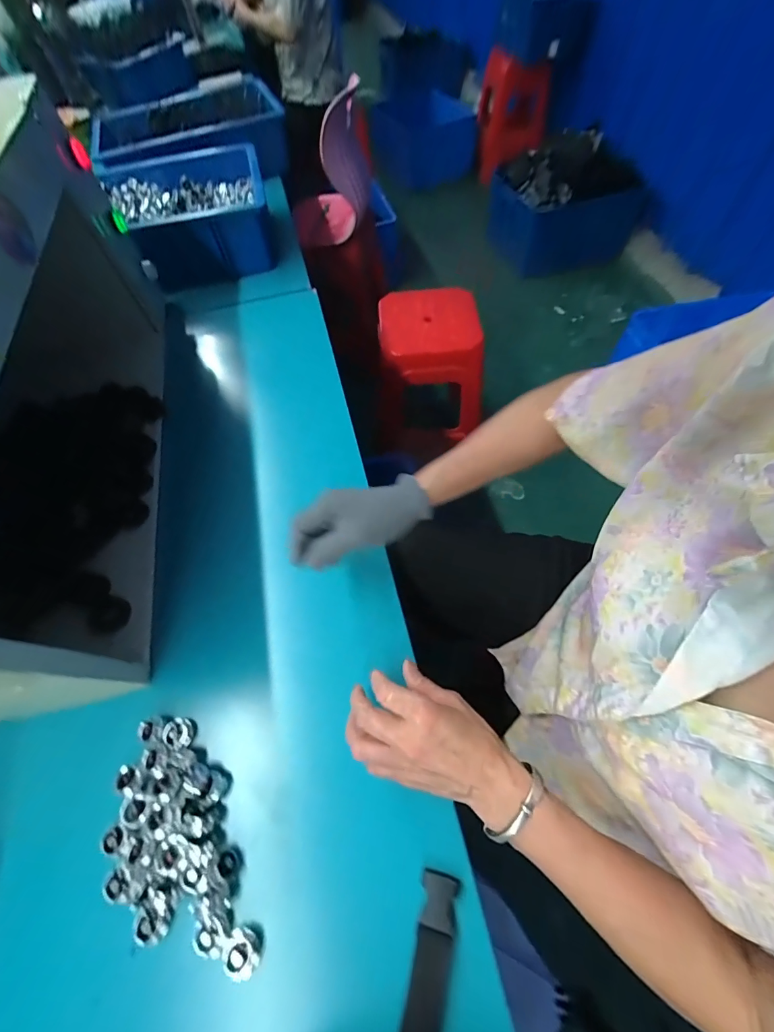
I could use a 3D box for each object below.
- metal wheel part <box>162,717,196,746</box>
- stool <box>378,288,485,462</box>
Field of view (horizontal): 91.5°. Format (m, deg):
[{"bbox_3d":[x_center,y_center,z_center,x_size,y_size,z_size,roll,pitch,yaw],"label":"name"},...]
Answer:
[{"bbox_3d":[-0.201,0.209,0.365,0.024,0.015,0.024,-2,61,3],"label":"metal wheel part"},{"bbox_3d":[0.129,-0.431,1.155,0.292,0.324,0.329,-6,61,0],"label":"stool"}]

